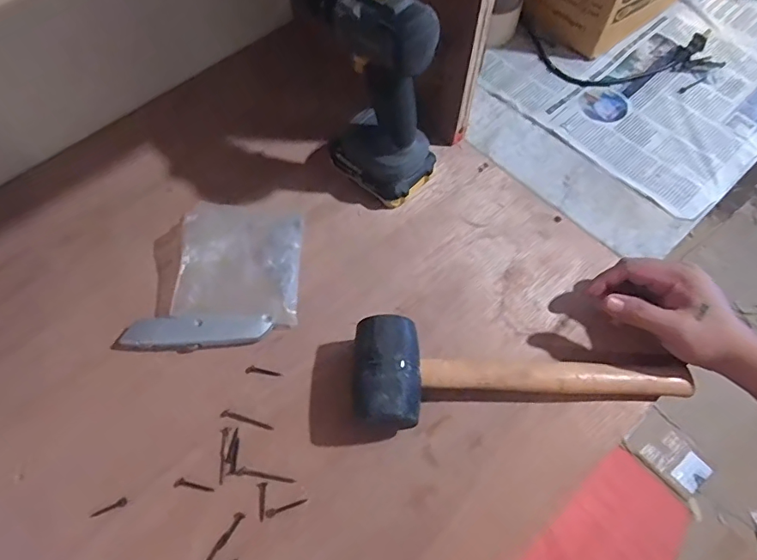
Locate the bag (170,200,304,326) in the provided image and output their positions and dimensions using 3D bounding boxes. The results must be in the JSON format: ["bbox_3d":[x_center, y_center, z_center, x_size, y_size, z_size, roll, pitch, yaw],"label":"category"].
[{"bbox_3d":[-0.145,-0.018,0.516,0.121,0.040,0.143,0,62,2],"label":"bag"}]

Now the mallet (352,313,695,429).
[{"bbox_3d":[0.135,0.081,0.449,0.312,0.061,0.101,-3,62,0],"label":"mallet"}]

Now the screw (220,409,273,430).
[{"bbox_3d":[-0.124,0.131,0.461,0.052,0.004,0.007,13,63,8],"label":"screw"}]

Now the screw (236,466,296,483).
[{"bbox_3d":[-0.101,0.174,0.439,0.054,0.004,0.008,5,63,4],"label":"screw"}]

